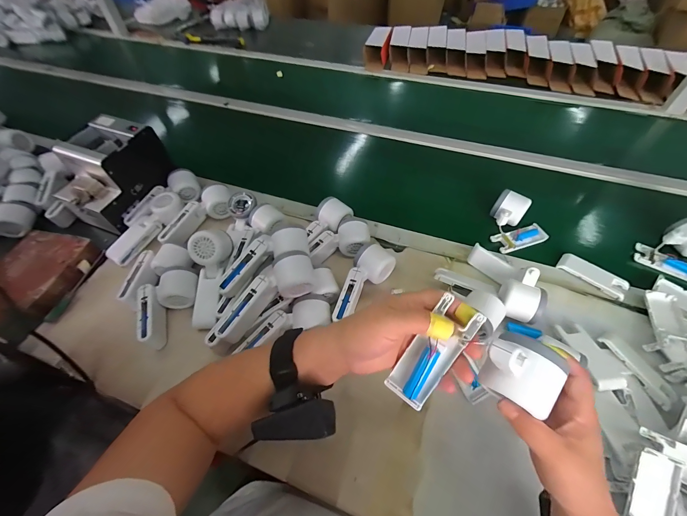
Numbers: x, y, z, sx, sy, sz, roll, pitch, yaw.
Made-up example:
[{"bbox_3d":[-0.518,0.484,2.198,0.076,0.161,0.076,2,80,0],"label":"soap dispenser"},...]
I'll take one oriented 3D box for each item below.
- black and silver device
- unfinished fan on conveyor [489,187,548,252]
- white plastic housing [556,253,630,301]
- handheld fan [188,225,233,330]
[{"bbox_3d":[-0.448,-0.163,0.577,0.149,0.127,0.186,16,56,12],"label":"black and silver device"},{"bbox_3d":[0.330,-0.075,0.575,0.098,0.065,0.098,-17,56,-11],"label":"unfinished fan on conveyor"},{"bbox_3d":[0.437,0.029,0.521,0.105,0.013,0.044,38,63,25],"label":"white plastic housing"},{"bbox_3d":[-0.222,0.033,0.497,0.055,0.056,0.158,4,88,4],"label":"handheld fan"}]

